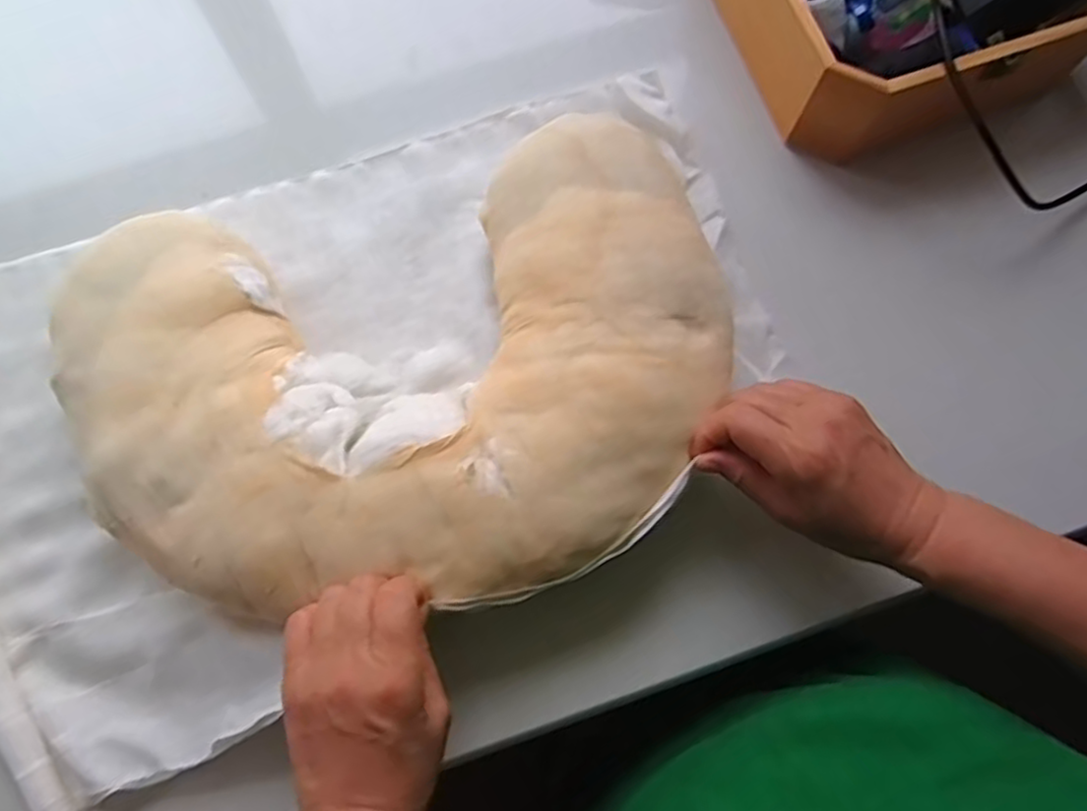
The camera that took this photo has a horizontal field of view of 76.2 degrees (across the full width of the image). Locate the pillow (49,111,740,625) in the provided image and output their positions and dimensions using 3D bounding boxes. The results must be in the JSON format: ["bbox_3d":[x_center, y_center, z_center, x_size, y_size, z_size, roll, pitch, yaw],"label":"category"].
[{"bbox_3d":[-0.082,-0.018,0.439,0.390,0.085,0.267,-14,78,-3],"label":"pillow"}]

